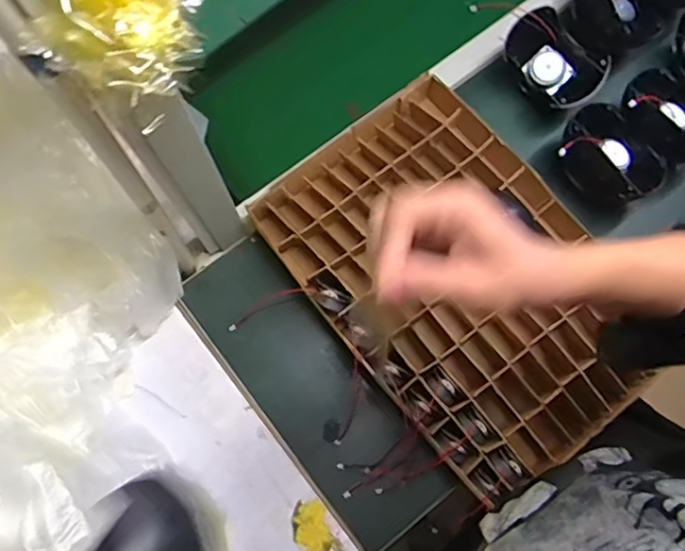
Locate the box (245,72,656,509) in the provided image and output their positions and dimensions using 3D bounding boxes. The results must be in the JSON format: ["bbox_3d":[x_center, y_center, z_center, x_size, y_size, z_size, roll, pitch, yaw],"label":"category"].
[{"bbox_3d":[0.144,0.003,0.708,0.303,0.052,0.452,-38,79,-10],"label":"box"}]

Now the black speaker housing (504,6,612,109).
[{"bbox_3d":[0.276,-0.279,0.763,0.084,0.056,0.133,-41,79,-10],"label":"black speaker housing"}]

